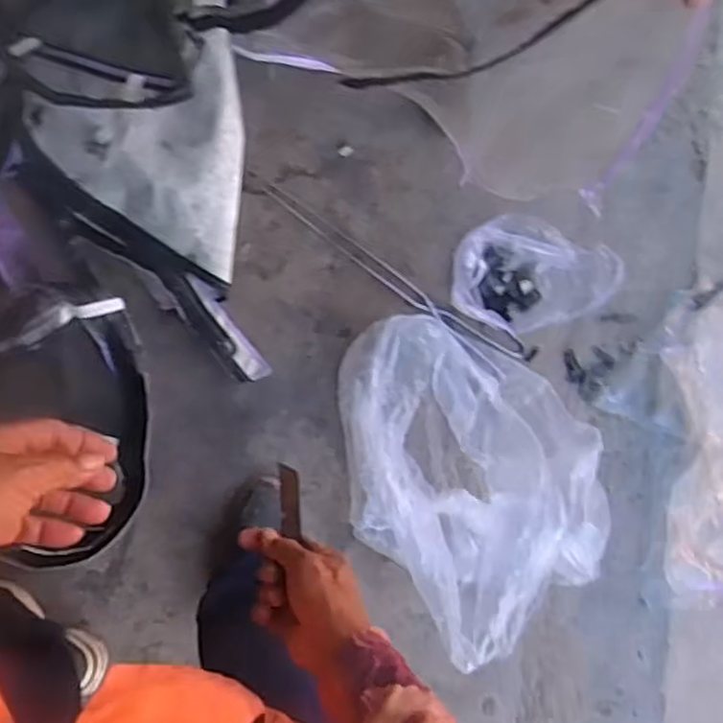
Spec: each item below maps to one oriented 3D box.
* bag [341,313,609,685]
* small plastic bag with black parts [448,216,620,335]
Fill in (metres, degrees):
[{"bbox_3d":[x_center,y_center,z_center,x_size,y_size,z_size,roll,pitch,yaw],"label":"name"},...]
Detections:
[{"bbox_3d":[0.189,0.169,1.195,0.404,0.233,0.523,-22,89,-6],"label":"bag"},{"bbox_3d":[0.280,-0.148,1.220,0.222,0.216,0.168,20,85,-4],"label":"small plastic bag with black parts"}]

